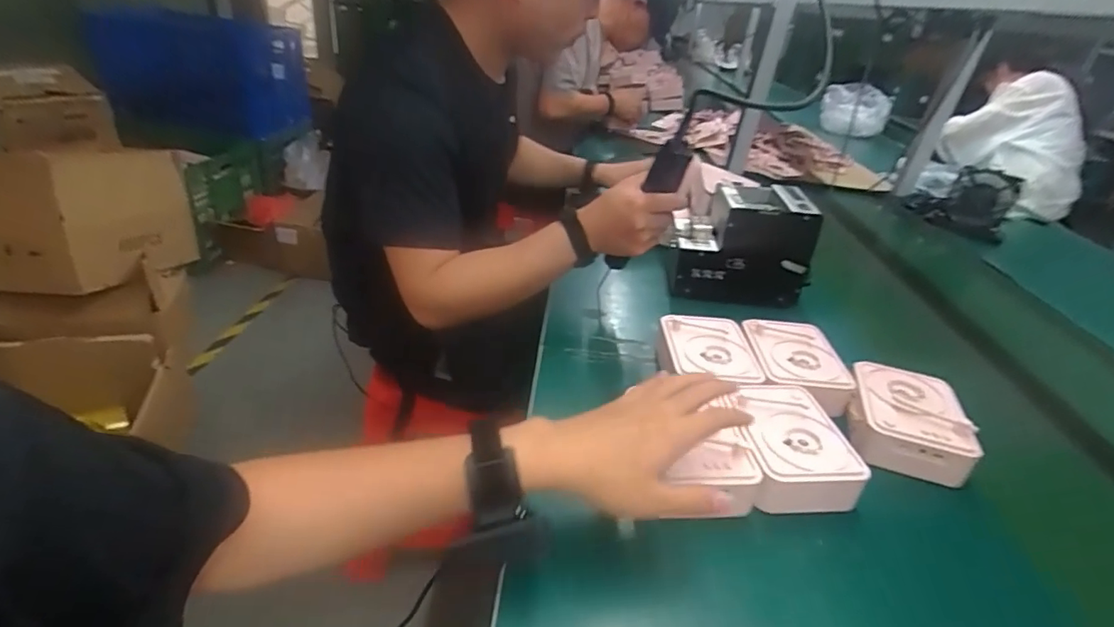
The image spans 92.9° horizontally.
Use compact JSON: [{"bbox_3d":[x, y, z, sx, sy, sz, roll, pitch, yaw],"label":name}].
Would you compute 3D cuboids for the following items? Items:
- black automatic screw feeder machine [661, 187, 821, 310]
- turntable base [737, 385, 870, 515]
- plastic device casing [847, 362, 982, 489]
[{"bbox_3d":[0.270,-0.114,0.806,0.189,0.152,0.131,10,31,3],"label":"black automatic screw feeder machine"},{"bbox_3d":[0.220,0.125,0.509,0.098,0.048,0.121,5,31,-6],"label":"turntable base"},{"bbox_3d":[0.362,0.109,0.550,0.103,0.050,0.118,18,32,15],"label":"plastic device casing"}]

